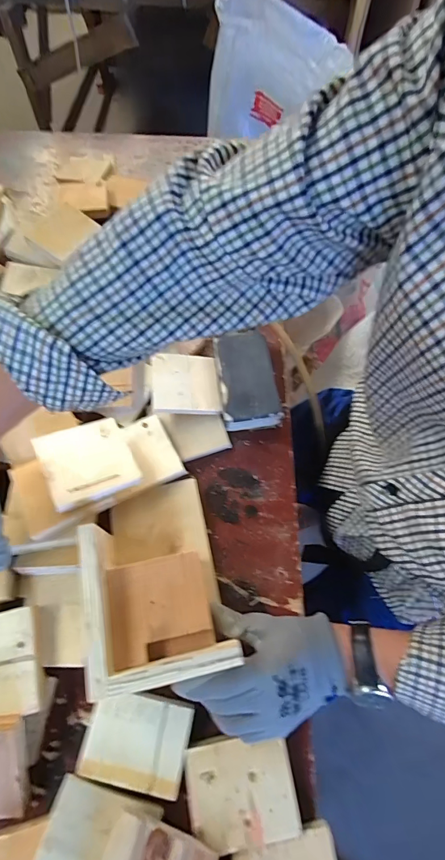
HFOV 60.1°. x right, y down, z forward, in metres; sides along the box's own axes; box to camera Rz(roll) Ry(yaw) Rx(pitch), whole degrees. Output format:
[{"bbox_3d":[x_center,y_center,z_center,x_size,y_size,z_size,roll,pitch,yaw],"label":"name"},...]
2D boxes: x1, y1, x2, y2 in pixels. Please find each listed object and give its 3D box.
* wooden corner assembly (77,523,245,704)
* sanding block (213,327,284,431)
[{"bbox_3d":[-0.063,0.154,0.358,0.120,0.044,0.135,-10,65,-8],"label":"wooden corner assembly"},{"bbox_3d":[0.033,-0.056,0.523,0.077,0.037,0.119,-7,64,-7],"label":"sanding block"}]

